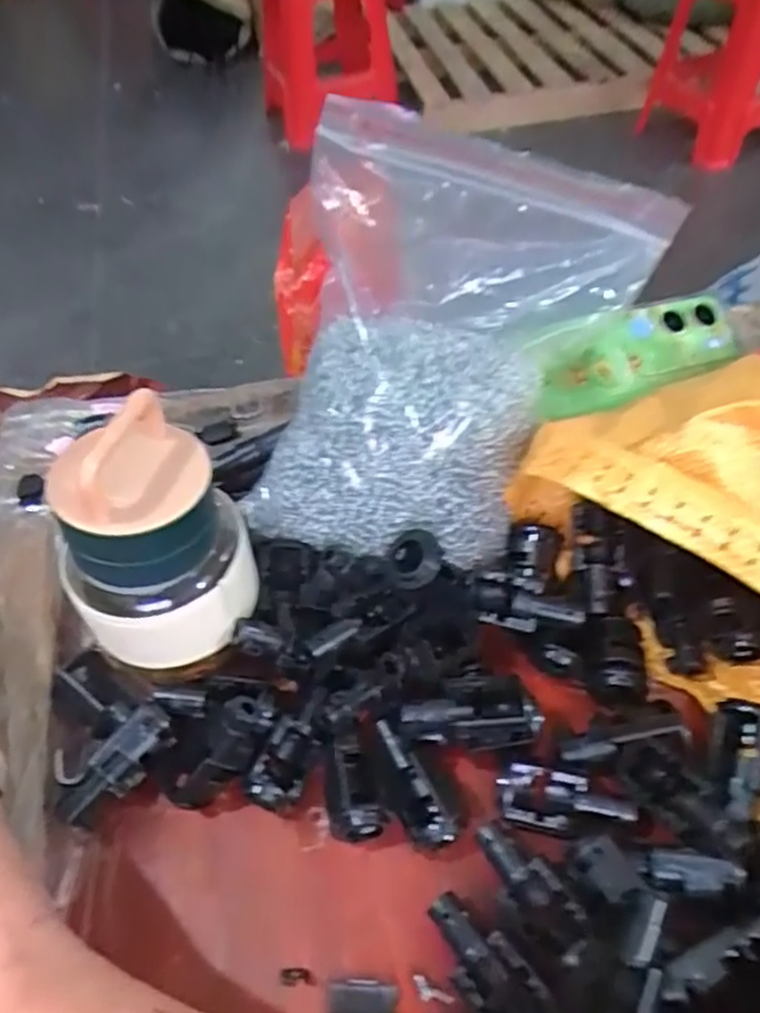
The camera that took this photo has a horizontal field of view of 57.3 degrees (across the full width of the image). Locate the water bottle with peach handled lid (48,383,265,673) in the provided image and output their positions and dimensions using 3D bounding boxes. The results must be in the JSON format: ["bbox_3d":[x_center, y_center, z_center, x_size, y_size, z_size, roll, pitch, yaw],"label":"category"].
[{"bbox_3d":[-0.095,0.014,0.292,0.068,0.108,0.067,4,50,7],"label":"water bottle with peach handled lid"}]

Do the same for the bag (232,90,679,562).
[{"bbox_3d":[0.030,-0.074,0.323,0.147,0.151,0.164,20,54,19],"label":"bag"}]

